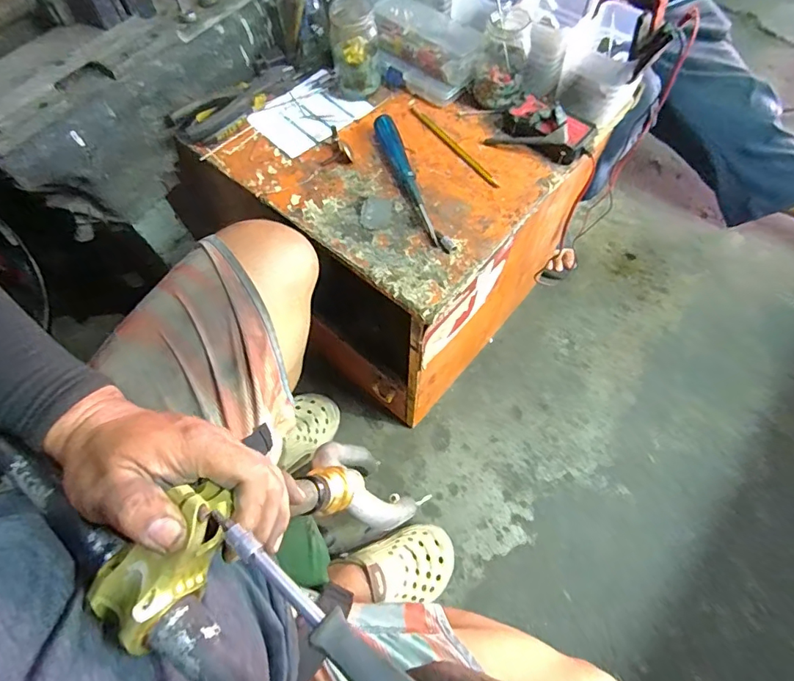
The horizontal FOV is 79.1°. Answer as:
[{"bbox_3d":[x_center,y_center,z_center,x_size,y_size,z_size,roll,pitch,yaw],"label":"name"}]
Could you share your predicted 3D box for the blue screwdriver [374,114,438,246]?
[{"bbox_3d":[0.013,-0.201,0.587,0.022,0.029,0.193,-19,67,-8],"label":"blue screwdriver"}]

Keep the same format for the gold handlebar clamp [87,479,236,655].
[{"bbox_3d":[-0.131,0.125,0.271,0.044,0.038,0.085,36,78,15],"label":"gold handlebar clamp"}]

